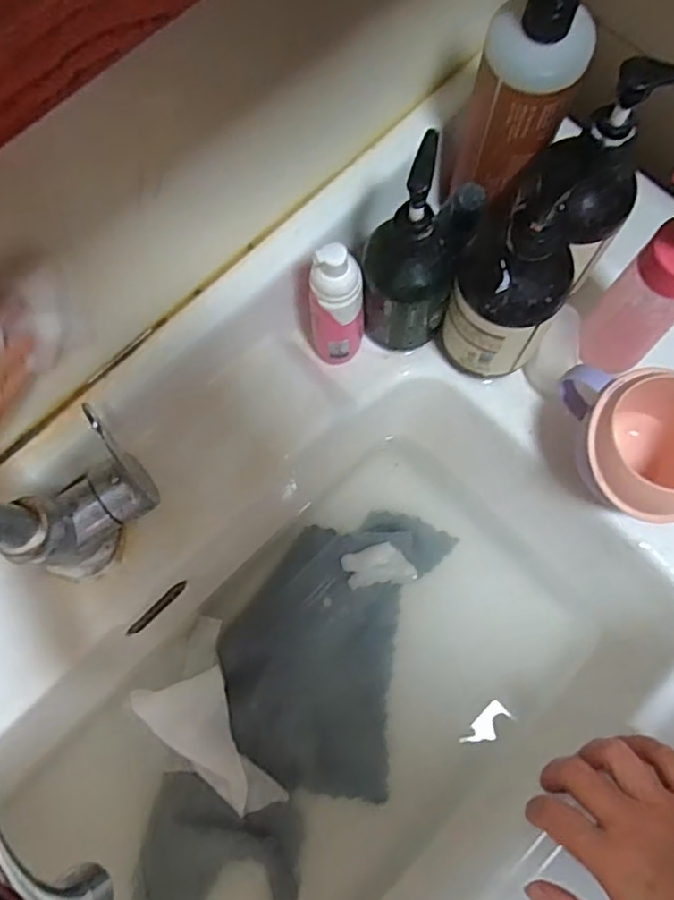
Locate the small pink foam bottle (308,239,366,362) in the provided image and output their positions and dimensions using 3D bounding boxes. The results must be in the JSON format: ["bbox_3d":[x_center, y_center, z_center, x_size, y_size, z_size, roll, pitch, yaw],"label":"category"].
[{"bbox_3d":[0.001,-0.099,0.443,0.035,0.108,0.035,0,74,1],"label":"small pink foam bottle"}]

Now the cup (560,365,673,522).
[{"bbox_3d":[0.209,0.001,0.439,0.098,0.081,0.099,0,74,1],"label":"cup"}]

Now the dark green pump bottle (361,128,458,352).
[{"bbox_3d":[0.051,-0.128,0.428,0.067,0.172,0.058,3,74,2],"label":"dark green pump bottle"}]

